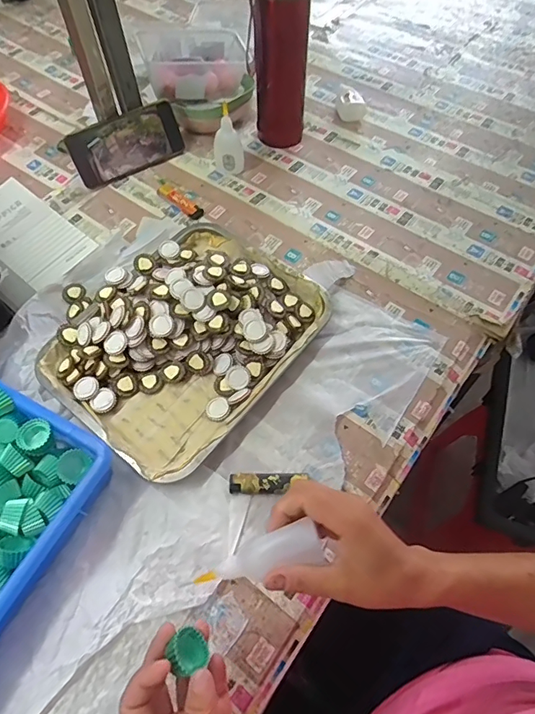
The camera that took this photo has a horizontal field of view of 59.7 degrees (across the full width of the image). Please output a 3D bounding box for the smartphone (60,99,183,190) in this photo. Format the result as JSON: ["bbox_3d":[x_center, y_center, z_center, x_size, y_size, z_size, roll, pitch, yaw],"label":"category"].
[{"bbox_3d":[-0.207,-0.316,0.692,0.163,0.078,0.014,-30,35,-14],"label":"smartphone"}]

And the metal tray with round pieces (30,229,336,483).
[{"bbox_3d":[-0.112,-0.045,0.549,0.286,0.043,0.297,34,66,20],"label":"metal tray with round pieces"}]

